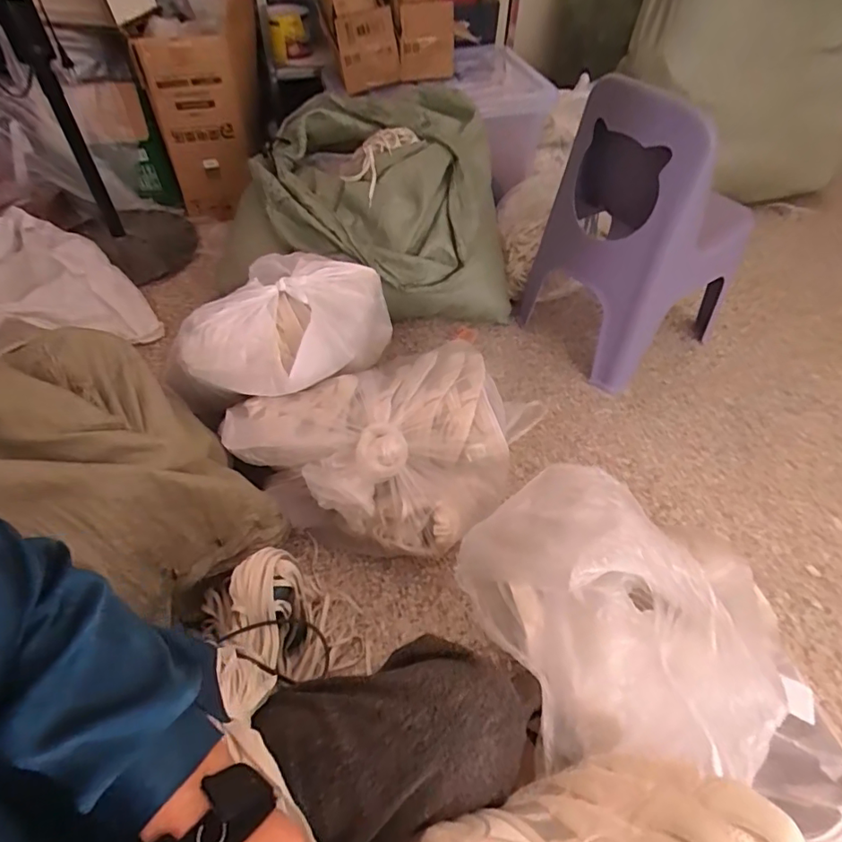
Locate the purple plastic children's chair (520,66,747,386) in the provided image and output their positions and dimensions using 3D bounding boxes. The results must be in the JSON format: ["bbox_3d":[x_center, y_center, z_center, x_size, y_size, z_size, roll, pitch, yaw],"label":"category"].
[{"bbox_3d":[0.473,-0.402,1.105,0.323,0.554,0.352,-35,60,-26],"label":"purple plastic children's chair"}]

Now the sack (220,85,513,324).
[{"bbox_3d":[-0.140,-0.463,1.244,0.614,0.407,0.479,-22,55,-18],"label":"sack"}]

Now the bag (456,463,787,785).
[{"bbox_3d":[0.195,0.207,0.581,0.239,0.155,0.327,-10,53,-10],"label":"bag"}]

